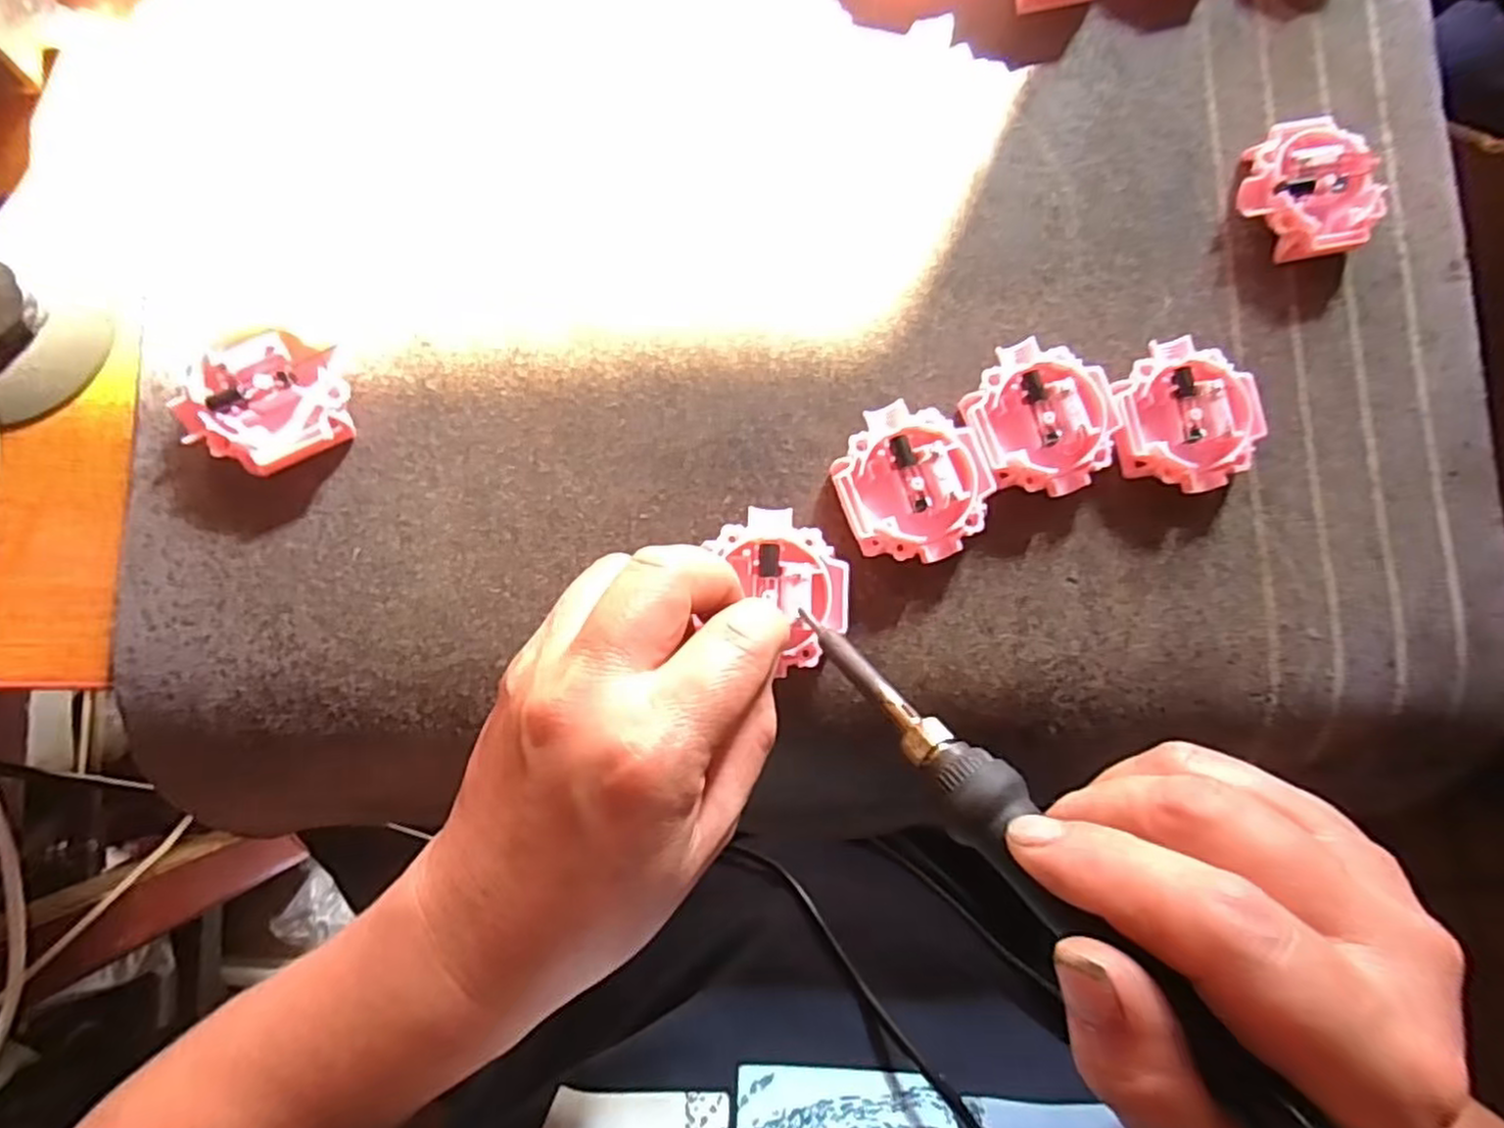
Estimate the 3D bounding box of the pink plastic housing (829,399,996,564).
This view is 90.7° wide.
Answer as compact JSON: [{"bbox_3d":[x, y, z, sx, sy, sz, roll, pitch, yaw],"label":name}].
[{"bbox_3d":[0.056,-0.029,0.262,0.051,0.015,0.054,0,83,-4],"label":"pink plastic housing"}]

